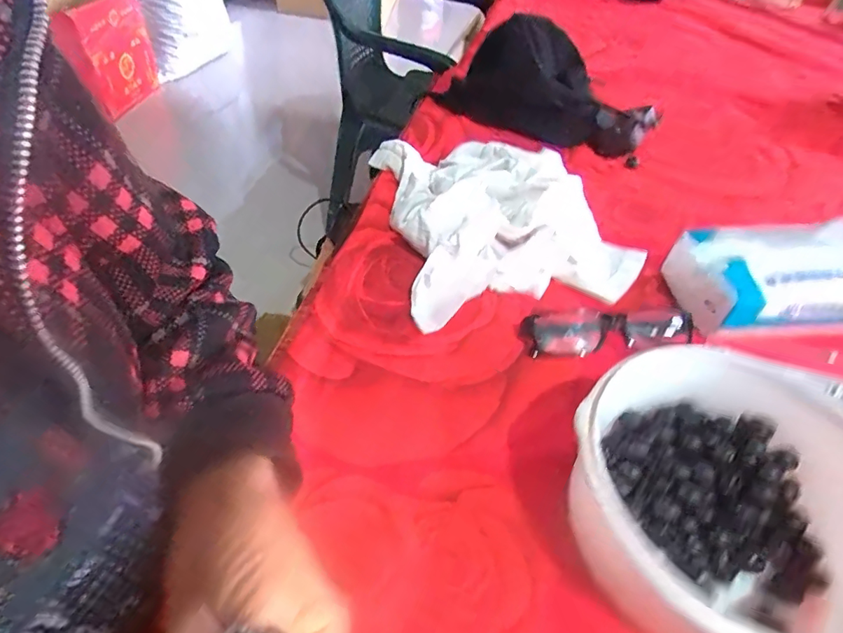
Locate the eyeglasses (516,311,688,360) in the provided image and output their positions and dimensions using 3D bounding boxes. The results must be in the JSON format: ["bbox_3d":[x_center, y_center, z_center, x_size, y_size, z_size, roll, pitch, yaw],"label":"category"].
[{"bbox_3d":[0.148,0.008,0.406,0.132,0.027,0.041,-1,48,-9],"label":"eyeglasses"}]

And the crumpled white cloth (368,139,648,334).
[{"bbox_3d":[0.078,-0.109,0.488,0.225,0.059,0.259,-7,49,-14],"label":"crumpled white cloth"}]

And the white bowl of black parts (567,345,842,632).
[{"bbox_3d":[0.161,0.104,0.274,0.142,0.077,0.163,9,44,0],"label":"white bowl of black parts"}]

